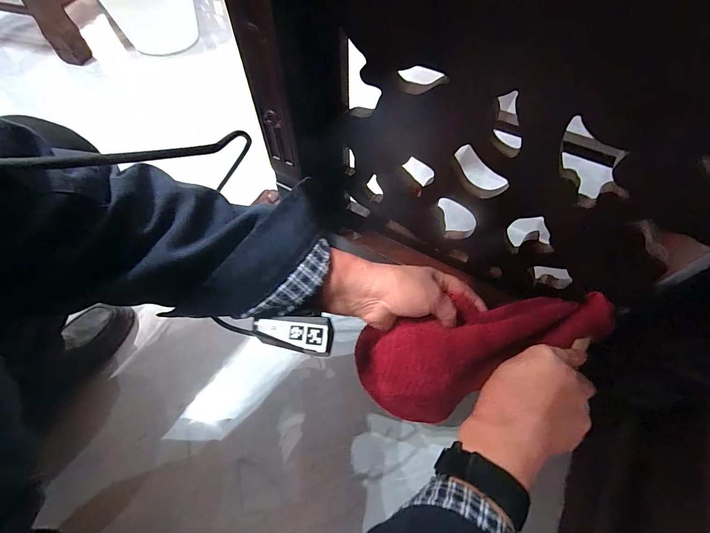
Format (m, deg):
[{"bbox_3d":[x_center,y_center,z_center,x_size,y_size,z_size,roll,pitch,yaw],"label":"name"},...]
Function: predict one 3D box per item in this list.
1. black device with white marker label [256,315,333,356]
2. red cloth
[{"bbox_3d":[-0.053,0.057,0.298,0.069,0.018,0.031,8,85,7],"label":"black device with white marker label"},{"bbox_3d":[0.150,0.088,0.366,0.292,0.114,0.081,-13,61,-6],"label":"red cloth"}]

